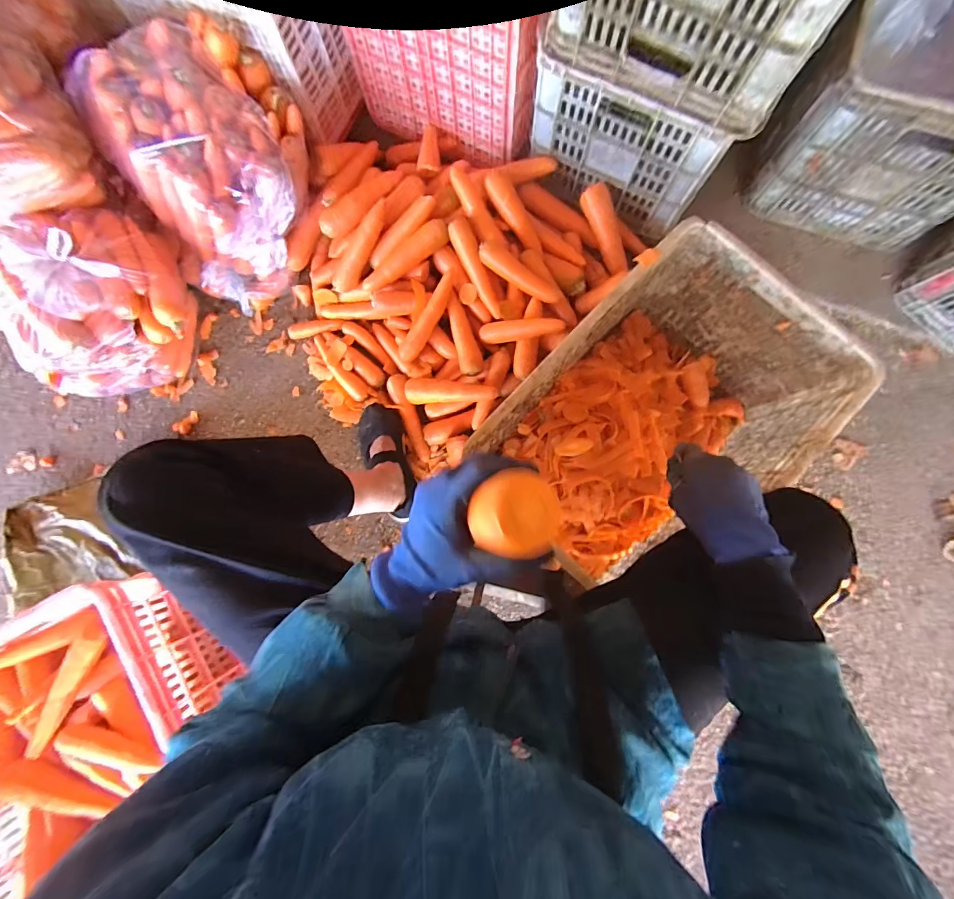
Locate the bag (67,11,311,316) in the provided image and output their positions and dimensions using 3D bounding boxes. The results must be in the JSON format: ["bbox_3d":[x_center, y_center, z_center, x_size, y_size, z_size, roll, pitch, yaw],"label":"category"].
[{"bbox_3d":[-0.480,-0.515,0.782,0.344,0.297,0.288,-31,82,-2],"label":"bag"}]

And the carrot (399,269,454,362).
[{"bbox_3d":[-0.096,-0.266,0.834,0.036,0.030,0.195,30,85,5],"label":"carrot"}]

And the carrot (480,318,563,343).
[{"bbox_3d":[0.080,-0.228,0.781,0.165,0.029,0.042,-1,82,21],"label":"carrot"}]

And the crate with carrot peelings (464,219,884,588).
[{"bbox_3d":[0.279,-0.044,0.726,0.496,0.293,0.357,-43,84,-4],"label":"crate with carrot peelings"}]

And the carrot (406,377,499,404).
[{"bbox_3d":[-0.052,-0.114,0.819,0.183,0.057,0.049,1,82,3],"label":"carrot"}]

